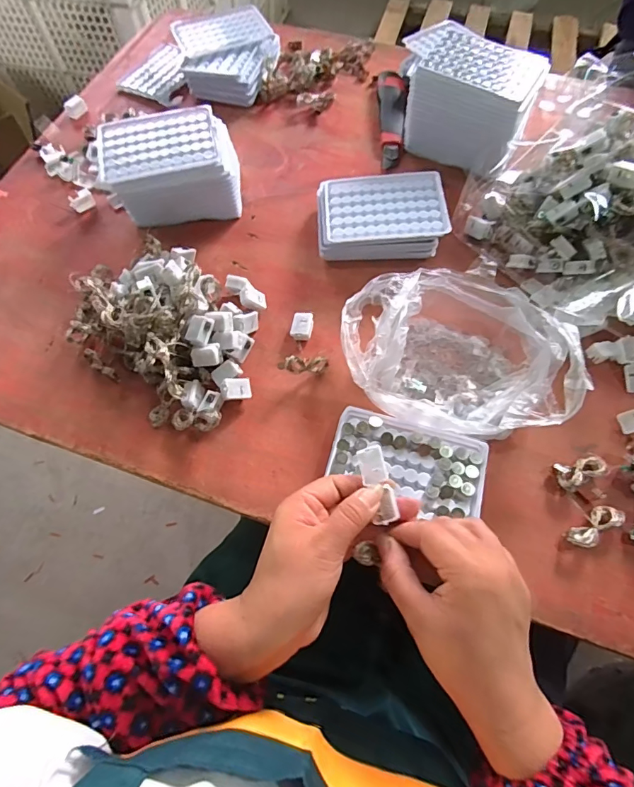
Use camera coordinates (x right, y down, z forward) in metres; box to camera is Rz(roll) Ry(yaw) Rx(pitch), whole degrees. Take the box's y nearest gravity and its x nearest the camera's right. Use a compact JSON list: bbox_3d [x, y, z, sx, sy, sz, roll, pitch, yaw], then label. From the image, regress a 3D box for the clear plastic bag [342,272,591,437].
[{"bbox_3d":[0.126,-0.040,0.421,0.202,0.060,0.162,2,66,2],"label":"clear plastic bag"}]

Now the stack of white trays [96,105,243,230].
[{"bbox_3d":[-0.167,-0.260,0.516,0.148,0.070,0.103,-11,66,-4],"label":"stack of white trays"}]

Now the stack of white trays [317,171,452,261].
[{"bbox_3d":[0.070,-0.200,0.501,0.138,0.037,0.098,-3,66,0],"label":"stack of white trays"}]

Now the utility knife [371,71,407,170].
[{"bbox_3d":[0.093,-0.369,0.593,0.047,0.020,0.166,7,66,4],"label":"utility knife"}]

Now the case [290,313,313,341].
[{"bbox_3d":[-0.015,-0.069,0.459,0.022,0.014,0.026,10,67,5],"label":"case"}]

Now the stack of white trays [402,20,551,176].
[{"bbox_3d":[0.181,-0.339,0.528,0.139,0.092,0.114,30,70,13],"label":"stack of white trays"}]

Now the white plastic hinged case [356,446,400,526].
[{"bbox_3d":[0.045,0.065,0.323,0.019,0.009,0.054,-15,73,-7],"label":"white plastic hinged case"}]

